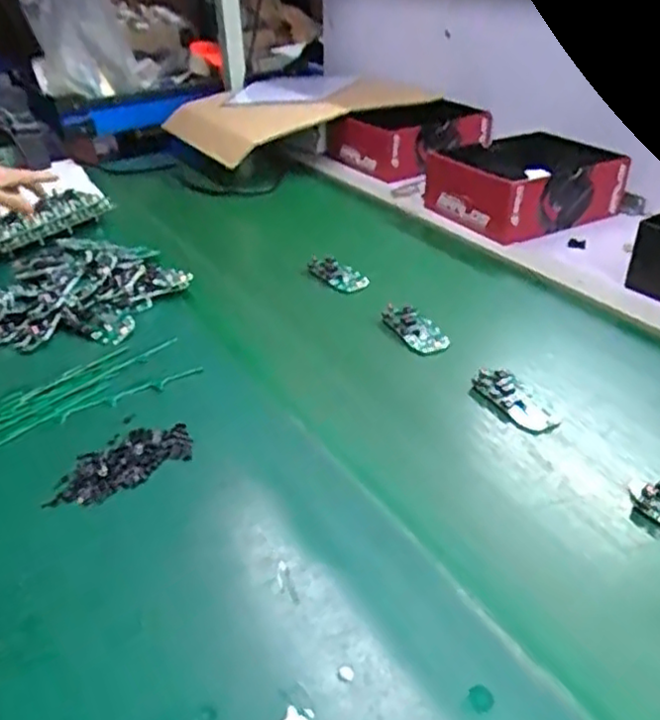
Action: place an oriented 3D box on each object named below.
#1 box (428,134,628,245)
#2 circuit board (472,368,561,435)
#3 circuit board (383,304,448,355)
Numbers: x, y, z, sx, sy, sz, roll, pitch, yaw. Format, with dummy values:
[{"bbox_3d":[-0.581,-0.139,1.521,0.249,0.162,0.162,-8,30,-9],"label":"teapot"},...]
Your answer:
[{"bbox_3d":[0.303,-0.275,1.038,0.244,0.098,0.198,-14,35,-22],"label":"box"},{"bbox_3d":[0.182,0.037,0.644,0.048,0.016,0.089,-18,36,-26],"label":"circuit board"},{"bbox_3d":[0.098,-0.037,0.764,0.046,0.012,0.089,-17,36,-25],"label":"circuit board"}]

